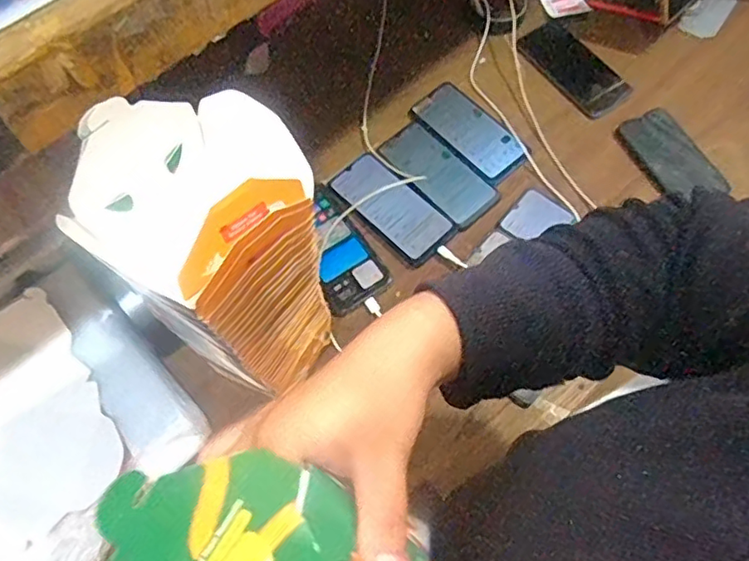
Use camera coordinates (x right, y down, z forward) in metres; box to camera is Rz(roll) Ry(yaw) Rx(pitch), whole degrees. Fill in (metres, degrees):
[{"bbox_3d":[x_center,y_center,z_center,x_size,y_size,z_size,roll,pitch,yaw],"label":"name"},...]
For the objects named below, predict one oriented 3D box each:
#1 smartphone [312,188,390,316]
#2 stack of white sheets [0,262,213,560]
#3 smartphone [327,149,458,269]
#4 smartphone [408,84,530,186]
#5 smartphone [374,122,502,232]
[{"bbox_3d":[-0.052,-0.043,0.730,0.082,0.012,0.158,-32,67,-12],"label":"smartphone"},{"bbox_3d":[-0.364,0.180,0.626,0.314,0.037,0.313,-41,69,-16],"label":"stack of white sheets"},{"bbox_3d":[0.020,-0.098,0.751,0.073,0.008,0.166,-42,70,-16],"label":"smartphone"},{"bbox_3d":[0.127,-0.199,0.792,0.079,0.013,0.155,-42,70,-16],"label":"smartphone"},{"bbox_3d":[0.079,-0.136,0.761,0.072,0.009,0.159,-41,70,-16],"label":"smartphone"}]

